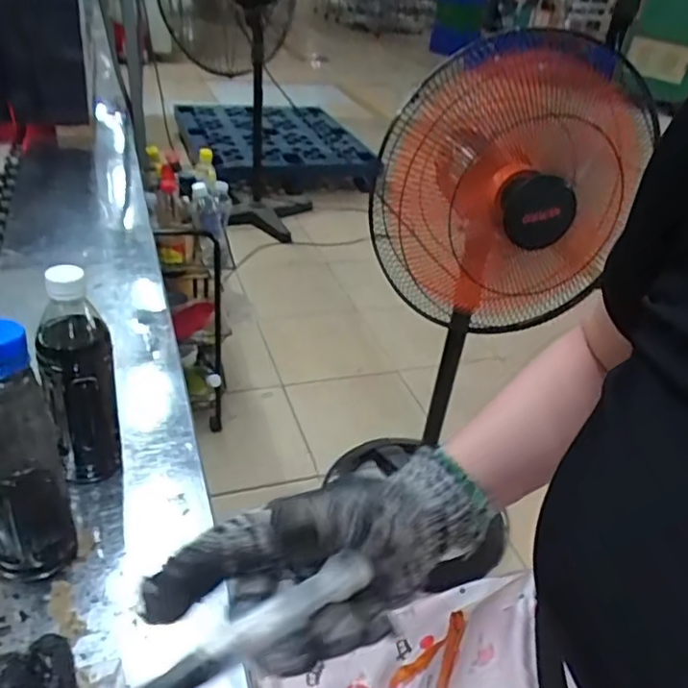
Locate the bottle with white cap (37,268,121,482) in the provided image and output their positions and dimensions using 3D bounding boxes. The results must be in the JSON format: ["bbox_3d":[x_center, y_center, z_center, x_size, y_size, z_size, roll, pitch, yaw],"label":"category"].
[{"bbox_3d":[-0.241,0.040,0.564,0.059,0.232,0.062,-6,37,-23],"label":"bottle with white cap"}]

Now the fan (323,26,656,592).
[{"bbox_3d":[0.218,-0.009,1.234,0.430,1.006,0.339,8,34,-4],"label":"fan"}]

